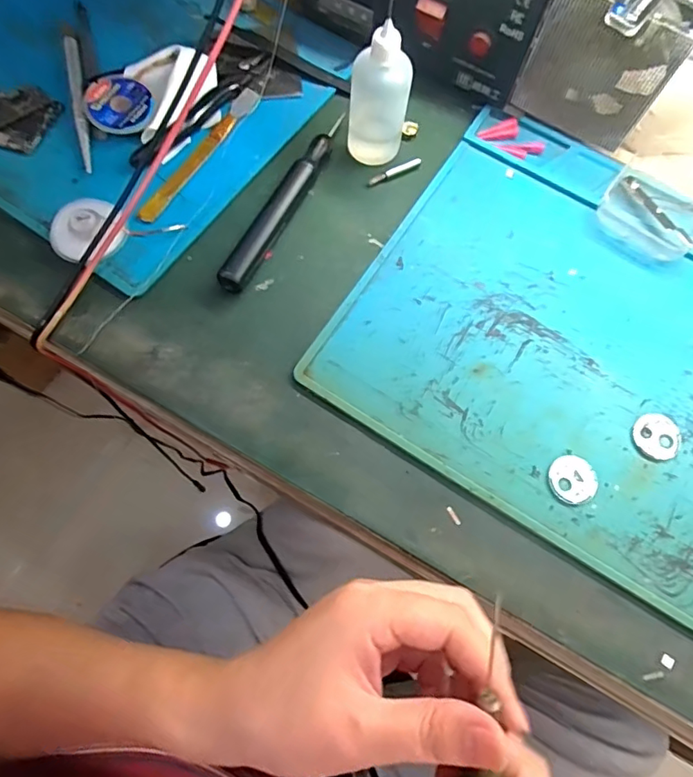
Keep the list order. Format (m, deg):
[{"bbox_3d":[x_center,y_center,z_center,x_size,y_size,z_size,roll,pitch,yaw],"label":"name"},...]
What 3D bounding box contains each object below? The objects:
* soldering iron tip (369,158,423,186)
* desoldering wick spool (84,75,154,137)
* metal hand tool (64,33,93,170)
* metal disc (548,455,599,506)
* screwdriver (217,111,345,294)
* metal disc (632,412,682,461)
[{"bbox_3d":[0.032,-0.143,0.339,0.040,0.005,0.006,-29,75,-11],"label":"soldering iron tip"},{"bbox_3d":[-0.148,-0.185,0.335,0.038,0.013,0.040,1,72,-2],"label":"desoldering wick spool"},{"bbox_3d":[-0.176,-0.188,0.338,0.009,0.010,0.108,-12,73,-6],"label":"metal hand tool"},{"bbox_3d":[0.123,0.049,0.277,0.026,0.004,0.026,1,72,-2],"label":"metal disc"},{"bbox_3d":[-0.037,-0.119,0.322,0.015,0.016,0.142,26,73,6],"label":"screwdriver"},{"bbox_3d":[0.174,0.027,0.286,0.026,0.004,0.026,1,72,-2],"label":"metal disc"}]

